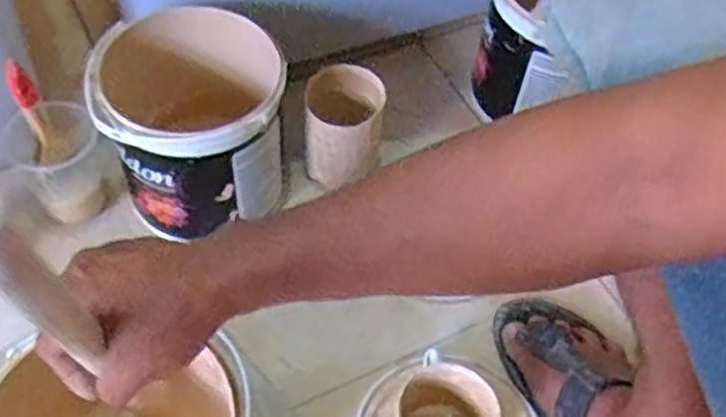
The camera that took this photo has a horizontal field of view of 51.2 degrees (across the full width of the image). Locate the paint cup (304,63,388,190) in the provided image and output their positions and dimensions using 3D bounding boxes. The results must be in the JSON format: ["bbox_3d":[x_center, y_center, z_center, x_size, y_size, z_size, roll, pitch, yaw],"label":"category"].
[{"bbox_3d":[-0.021,-0.096,0.836,0.087,0.099,0.101,11,55,3],"label":"paint cup"}]

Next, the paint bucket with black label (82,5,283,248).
[{"bbox_3d":[-0.173,-0.090,0.787,0.179,0.164,0.172,3,55,-4],"label":"paint bucket with black label"}]

